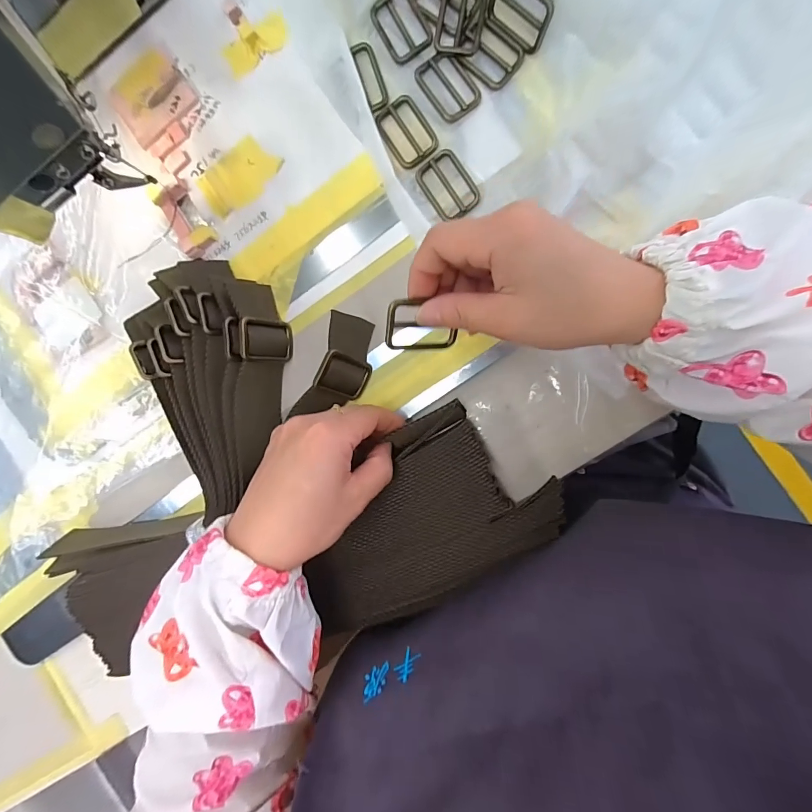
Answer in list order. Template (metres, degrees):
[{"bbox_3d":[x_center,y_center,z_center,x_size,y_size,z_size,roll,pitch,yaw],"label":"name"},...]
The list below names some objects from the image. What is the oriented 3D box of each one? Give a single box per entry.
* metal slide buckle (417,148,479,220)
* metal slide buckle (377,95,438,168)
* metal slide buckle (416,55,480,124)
[{"bbox_3d":[0.028,-0.148,0.266,0.030,0.004,0.043,-32,89,9],"label":"metal slide buckle"},{"bbox_3d":[0.000,-0.185,0.267,0.030,0.004,0.044,-32,89,9],"label":"metal slide buckle"},{"bbox_3d":[0.029,-0.213,0.261,0.030,0.004,0.042,-36,89,9],"label":"metal slide buckle"}]

